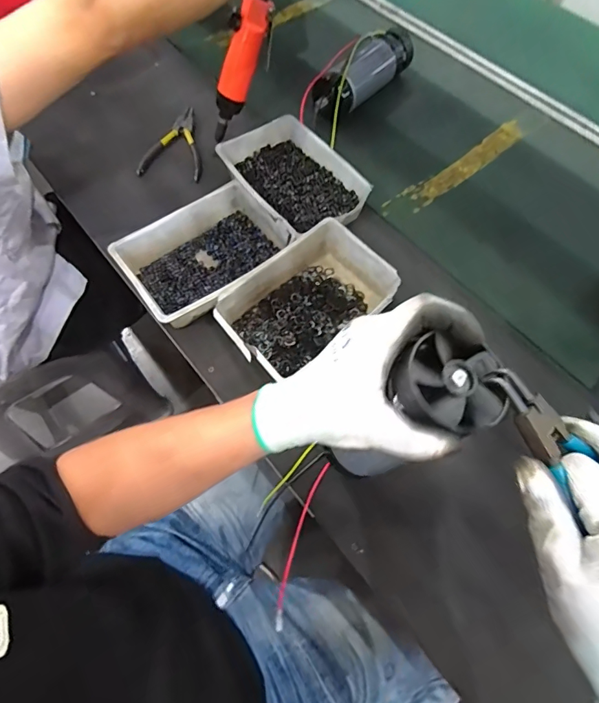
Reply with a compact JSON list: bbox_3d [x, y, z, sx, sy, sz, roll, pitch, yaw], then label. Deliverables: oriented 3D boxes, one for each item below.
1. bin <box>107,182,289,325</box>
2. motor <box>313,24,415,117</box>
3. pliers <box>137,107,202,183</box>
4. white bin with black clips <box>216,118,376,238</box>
[{"bbox_3d":[-0.121,-0.125,0.572,0.204,0.051,0.146,-36,70,-19],"label":"bin"},{"bbox_3d":[0.109,-0.478,0.753,0.062,0.071,0.231,36,67,15],"label":"motor"},{"bbox_3d":[-0.211,-0.326,0.687,0.097,0.019,0.151,-9,64,-7],"label":"pliers"},{"bbox_3d":[-0.008,-0.247,0.634,0.157,0.054,0.202,-31,69,-17],"label":"white bin with black clips"}]

